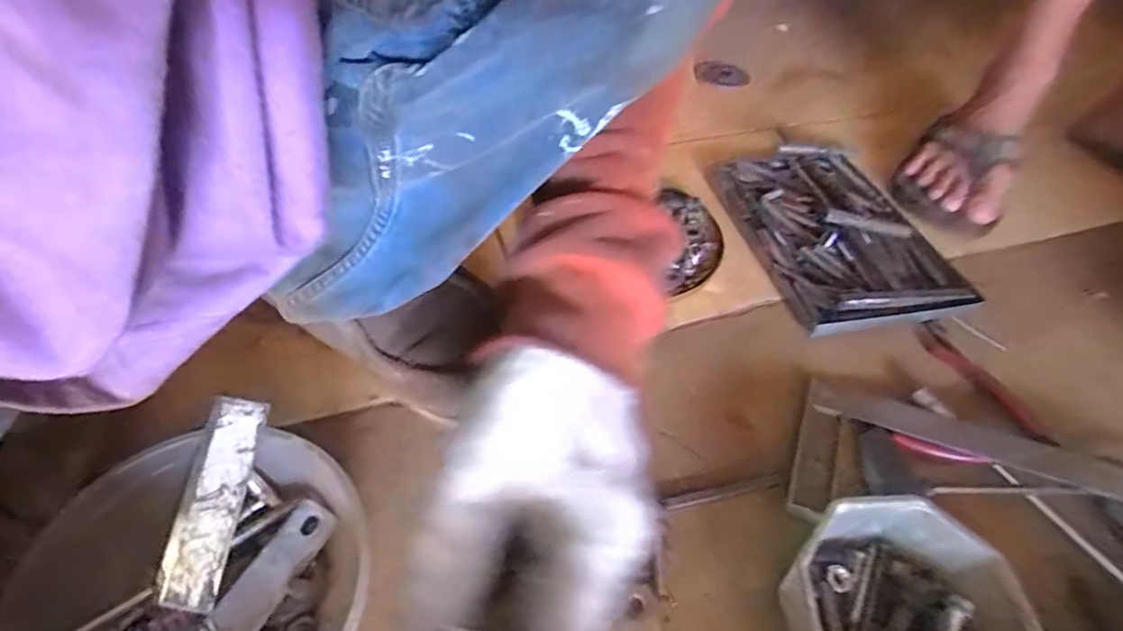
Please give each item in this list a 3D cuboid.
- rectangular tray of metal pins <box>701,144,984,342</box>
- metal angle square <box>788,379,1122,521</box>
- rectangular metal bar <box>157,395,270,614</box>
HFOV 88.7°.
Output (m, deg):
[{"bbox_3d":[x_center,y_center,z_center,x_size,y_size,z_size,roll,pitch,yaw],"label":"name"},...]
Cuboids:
[{"bbox_3d":[0.261,-0.094,0.567,0.172,0.033,0.259,-4,47,-7],"label":"rectangular tray of metal pins"},{"bbox_3d":[0.288,0.119,0.385,0.243,0.021,0.116,13,42,21],"label":"metal angle square"},{"bbox_3d":[-0.193,0.101,0.320,0.030,0.006,0.110,7,72,0],"label":"rectangular metal bar"}]

